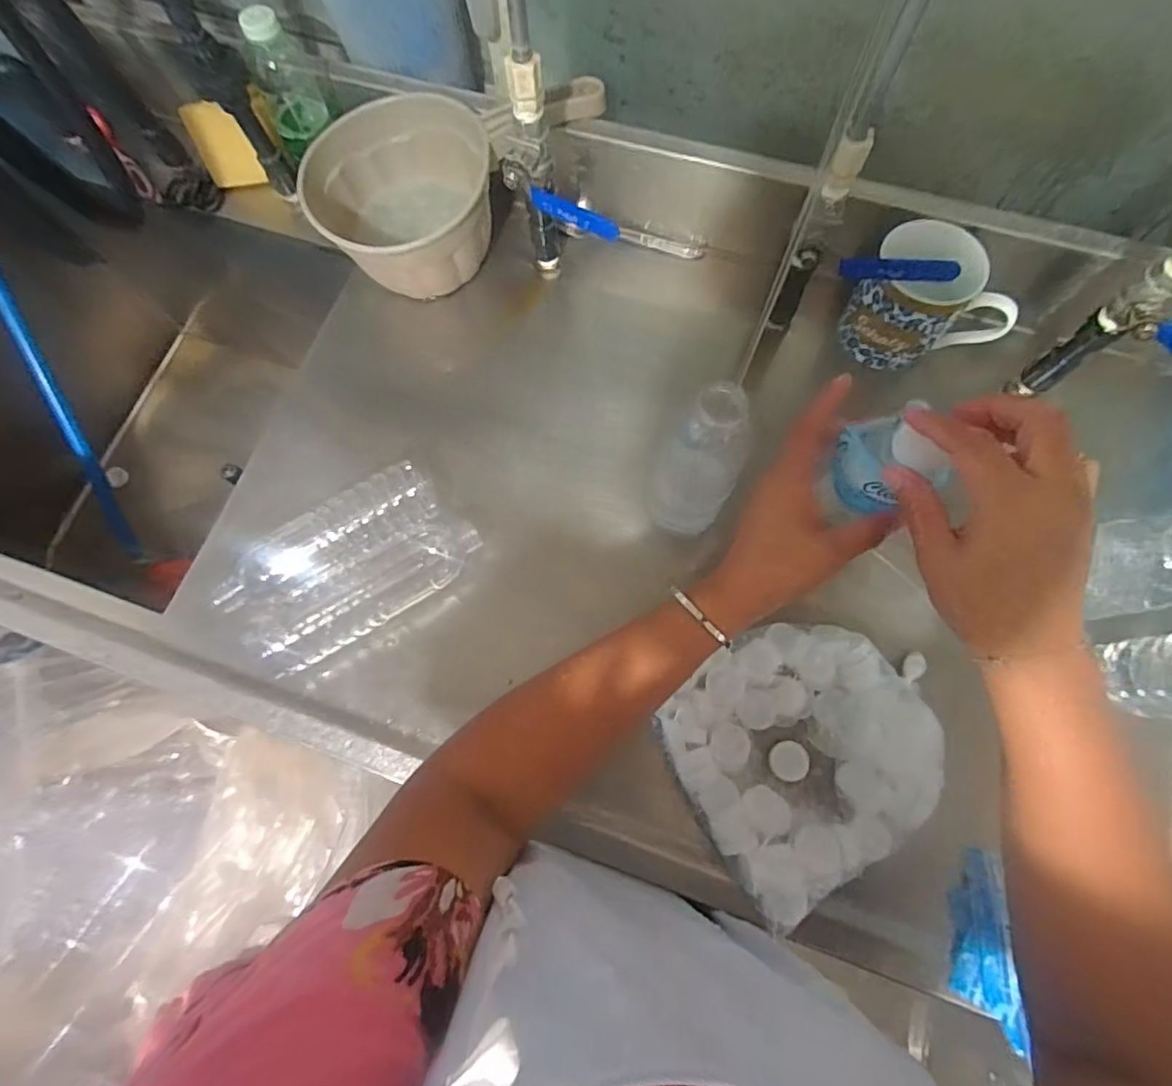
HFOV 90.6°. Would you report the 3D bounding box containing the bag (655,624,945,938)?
[{"bbox_3d":[0.181,0.163,0.467,0.205,0.036,0.184,-29,74,-7],"label":"bag"}]

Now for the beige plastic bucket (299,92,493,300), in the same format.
[{"bbox_3d":[-0.179,-0.342,0.587,0.173,0.099,0.178,-1,73,2],"label":"beige plastic bucket"}]

